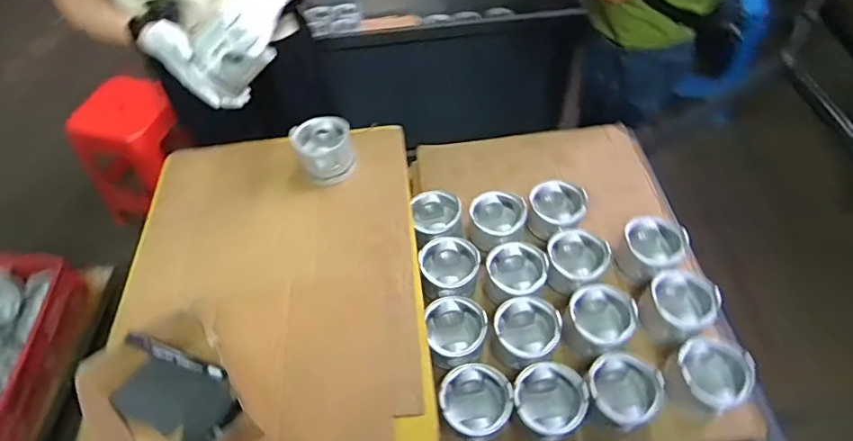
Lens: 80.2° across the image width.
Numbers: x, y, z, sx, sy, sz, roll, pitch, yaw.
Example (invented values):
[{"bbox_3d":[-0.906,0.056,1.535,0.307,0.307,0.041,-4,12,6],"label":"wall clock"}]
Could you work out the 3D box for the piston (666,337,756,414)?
[{"bbox_3d":[0.427,0.240,0.774,0.113,0.074,0.103,-1,53,2],"label":"piston"}]

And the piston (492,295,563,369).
[{"bbox_3d":[0.164,0.188,0.833,0.101,0.082,0.109,17,56,15],"label":"piston"}]

